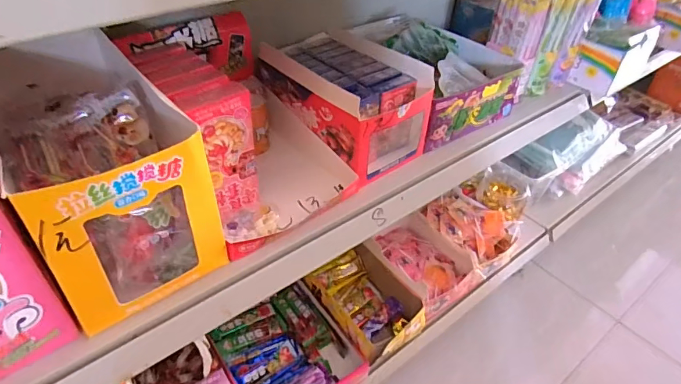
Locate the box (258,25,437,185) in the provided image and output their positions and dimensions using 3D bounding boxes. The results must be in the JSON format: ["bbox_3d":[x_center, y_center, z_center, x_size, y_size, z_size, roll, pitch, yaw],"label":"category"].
[{"bbox_3d":[0.008,-0.128,0.612,0.147,0.114,0.209,-30,50,-32],"label":"box"}]

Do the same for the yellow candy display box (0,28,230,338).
[{"bbox_3d":[-0.255,-0.034,0.452,0.146,0.199,0.293,-29,52,-30],"label":"yellow candy display box"}]

